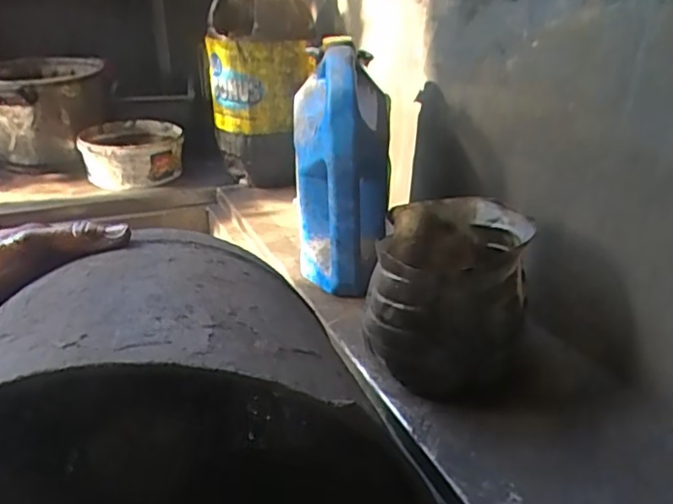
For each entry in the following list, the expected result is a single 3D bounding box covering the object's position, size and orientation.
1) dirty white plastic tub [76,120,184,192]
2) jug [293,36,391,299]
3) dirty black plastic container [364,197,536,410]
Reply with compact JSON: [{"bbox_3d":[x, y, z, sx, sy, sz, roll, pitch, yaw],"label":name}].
[{"bbox_3d":[-0.409,-0.199,1.187,0.189,0.088,0.194,-8,27,-17],"label":"dirty white plastic tub"},{"bbox_3d":[0.004,-0.094,0.735,0.102,0.282,0.147,-3,26,-8],"label":"jug"},{"bbox_3d":[0.116,0.050,0.630,0.156,0.162,0.159,7,26,13],"label":"dirty black plastic container"}]

